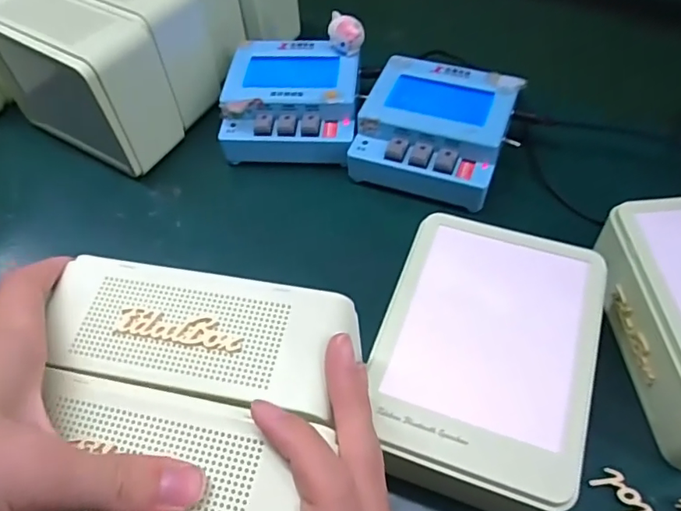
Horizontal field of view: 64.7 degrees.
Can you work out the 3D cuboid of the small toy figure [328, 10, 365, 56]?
[{"bbox_3d":[0.003,-0.172,0.415,0.021,0.025,0.028,-19,55,-11],"label":"small toy figure"}]

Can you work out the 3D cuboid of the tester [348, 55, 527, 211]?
[{"bbox_3d":[0.069,-0.094,0.394,0.102,0.044,0.099,17,56,15],"label":"tester"}]

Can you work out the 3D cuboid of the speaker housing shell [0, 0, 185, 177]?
[{"bbox_3d":[-0.197,-0.136,0.413,0.137,0.103,0.059,28,59,22],"label":"speaker housing shell"}]

